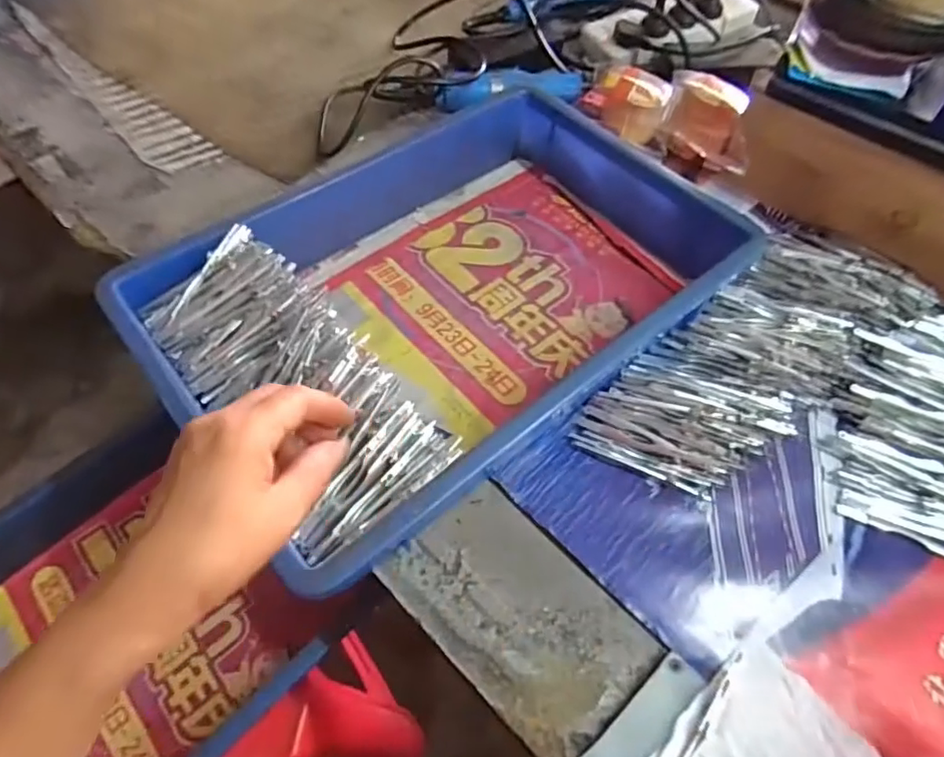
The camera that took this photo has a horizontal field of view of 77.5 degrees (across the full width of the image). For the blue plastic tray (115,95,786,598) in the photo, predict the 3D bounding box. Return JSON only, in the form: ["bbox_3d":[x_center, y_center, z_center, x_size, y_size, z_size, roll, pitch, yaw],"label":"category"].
[{"bbox_3d":[-0.017,-0.068,0.471,0.427,0.077,0.293,-32,63,-22],"label":"blue plastic tray"}]

